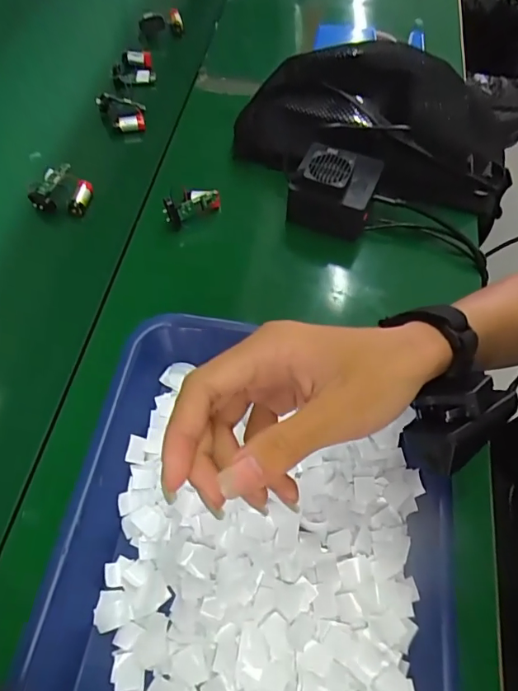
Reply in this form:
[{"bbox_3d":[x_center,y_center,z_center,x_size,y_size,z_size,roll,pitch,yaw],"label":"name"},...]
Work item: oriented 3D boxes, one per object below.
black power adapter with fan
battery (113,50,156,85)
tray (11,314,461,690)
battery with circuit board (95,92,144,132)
[{"bbox_3d":[0.073,-0.152,0.460,0.078,0.063,0.073,17,62,6],"label":"black power adapter with fan"},{"bbox_3d":[-0.157,-0.350,0.584,0.048,0.020,0.045,-9,62,-8],"label":"battery"},{"bbox_3d":[-0.004,0.143,0.309,0.252,0.039,0.327,10,61,2],"label":"tray"},{"bbox_3d":[-0.157,-0.269,0.538,0.050,0.027,0.044,-12,63,-10],"label":"battery with circuit board"}]

